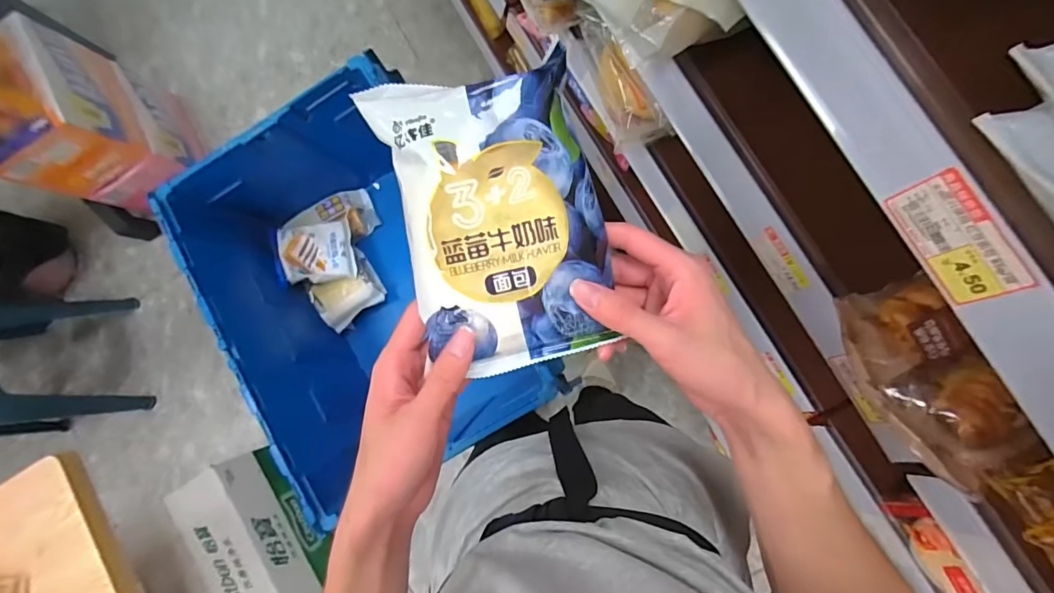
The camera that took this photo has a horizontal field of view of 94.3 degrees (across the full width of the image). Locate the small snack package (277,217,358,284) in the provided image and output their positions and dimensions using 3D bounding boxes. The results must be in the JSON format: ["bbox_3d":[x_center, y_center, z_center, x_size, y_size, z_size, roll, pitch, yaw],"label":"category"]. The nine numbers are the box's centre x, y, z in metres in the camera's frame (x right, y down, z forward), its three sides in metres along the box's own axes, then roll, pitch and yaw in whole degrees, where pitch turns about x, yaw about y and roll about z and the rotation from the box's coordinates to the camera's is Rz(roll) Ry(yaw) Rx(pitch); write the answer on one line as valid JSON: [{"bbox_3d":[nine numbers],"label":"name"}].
[{"bbox_3d":[-0.394,-0.084,0.921,0.125,0.020,0.111,-11,81,-24],"label":"small snack package"}]

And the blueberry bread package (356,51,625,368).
[{"bbox_3d":[-0.016,-0.046,0.304,0.118,0.048,0.177,-15,102,-3],"label":"blueberry bread package"}]

